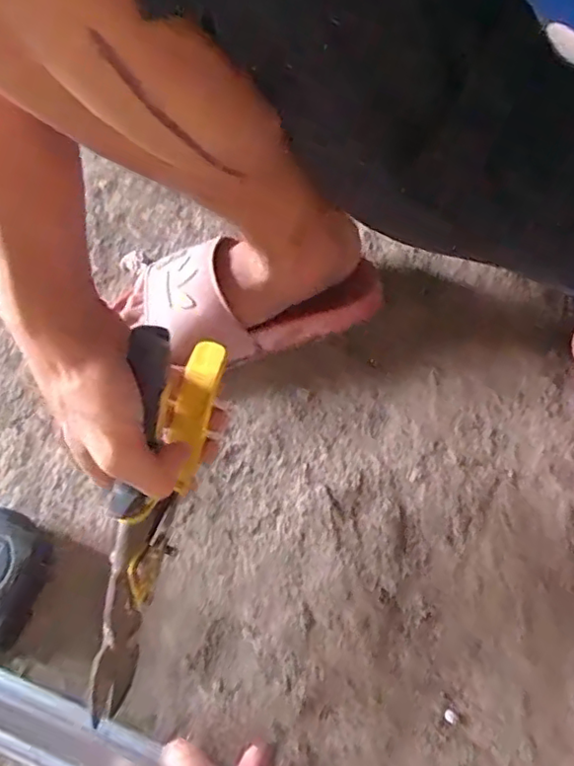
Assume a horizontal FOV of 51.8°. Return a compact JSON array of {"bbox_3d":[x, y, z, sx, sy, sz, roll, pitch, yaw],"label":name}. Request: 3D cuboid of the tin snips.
[{"bbox_3d":[-0.084,0.086,0.348,0.026,0.092,0.230,13,90,9],"label":"tin snips"}]

